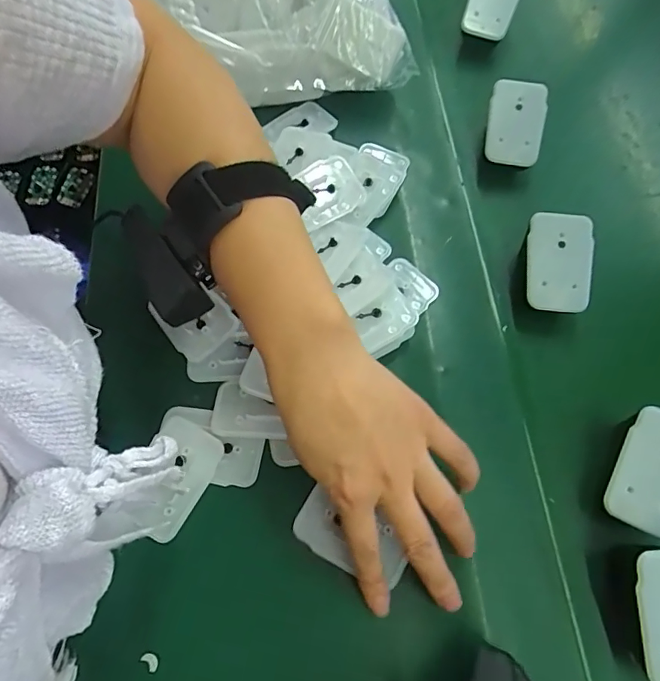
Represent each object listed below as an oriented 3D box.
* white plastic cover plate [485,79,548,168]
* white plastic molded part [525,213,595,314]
[{"bbox_3d":[0.147,-0.172,0.378,0.043,0.009,0.062,11,96,7],"label":"white plastic cover plate"},{"bbox_3d":[0.155,-0.053,0.324,0.041,0.007,0.065,4,88,7],"label":"white plastic molded part"}]

